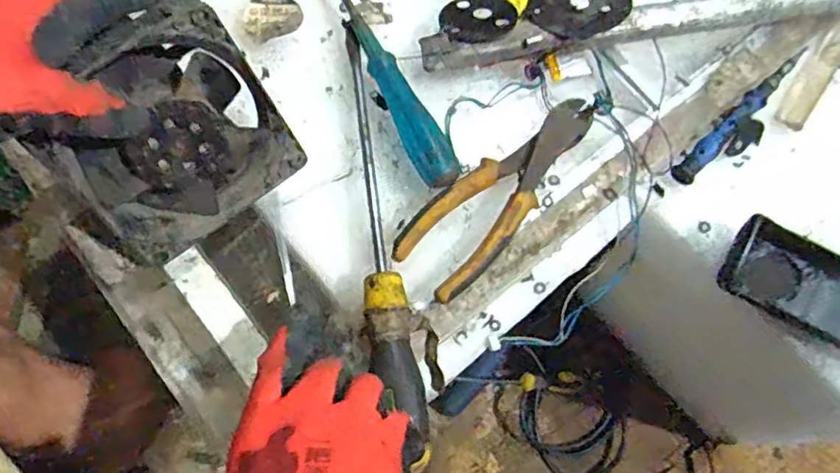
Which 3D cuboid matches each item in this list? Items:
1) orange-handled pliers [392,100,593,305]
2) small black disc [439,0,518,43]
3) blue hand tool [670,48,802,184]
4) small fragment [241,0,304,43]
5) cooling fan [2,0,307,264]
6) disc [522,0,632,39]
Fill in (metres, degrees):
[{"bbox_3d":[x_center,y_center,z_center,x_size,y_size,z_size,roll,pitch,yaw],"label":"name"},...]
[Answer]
[{"bbox_3d":[0.057,-0.031,0.400,0.056,0.021,0.169,43,80,9],"label":"orange-handled pliers"},{"bbox_3d":[0.042,-0.161,0.424,0.055,0.004,0.055,-4,55,5],"label":"small black disc"},{"bbox_3d":[0.244,-0.094,0.436,0.147,0.013,0.016,-44,80,-9],"label":"blue hand tool"},{"bbox_3d":[-0.111,-0.165,0.435,0.043,0.004,0.038,-20,77,-5],"label":"small fragment"},{"bbox_3d":[-0.151,-0.057,0.343,0.128,0.123,0.030,-36,45,-8],"label":"cooling fan"},{"bbox_3d":[0.115,-0.171,0.425,0.075,0.005,0.065,-18,60,-5],"label":"disc"}]

